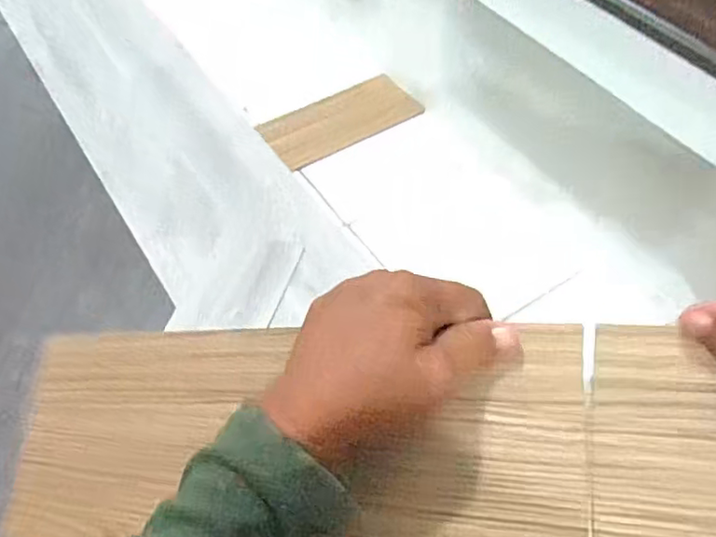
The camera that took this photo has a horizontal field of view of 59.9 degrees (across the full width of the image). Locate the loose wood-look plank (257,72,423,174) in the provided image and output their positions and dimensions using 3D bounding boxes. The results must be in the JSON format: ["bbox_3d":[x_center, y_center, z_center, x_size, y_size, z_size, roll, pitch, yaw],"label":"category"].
[{"bbox_3d":[-0.034,-0.295,1.230,0.298,0.013,0.139,-26,63,-13],"label":"loose wood-look plank"}]

